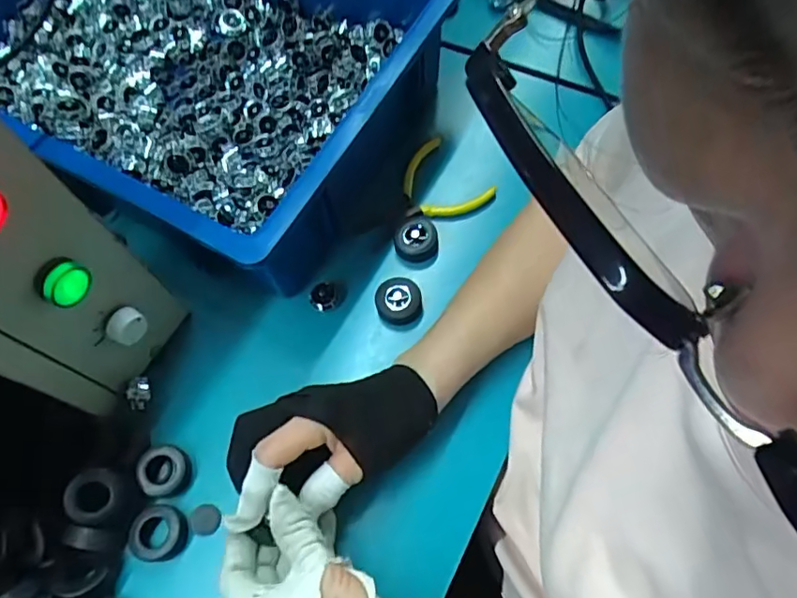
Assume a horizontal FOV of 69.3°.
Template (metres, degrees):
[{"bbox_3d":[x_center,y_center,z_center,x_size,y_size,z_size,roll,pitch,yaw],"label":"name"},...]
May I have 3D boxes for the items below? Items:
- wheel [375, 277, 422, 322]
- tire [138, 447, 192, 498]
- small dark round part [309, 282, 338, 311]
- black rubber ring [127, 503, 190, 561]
[{"bbox_3d":[0.000,-0.001,0.472,0.036,0.011,0.037,-1,64,2],"label":"wheel"},{"bbox_3d":[-0.174,0.129,0.429,0.033,0.019,0.035,-1,64,2],"label":"tire"},{"bbox_3d":[-0.063,-0.002,0.479,0.022,0.008,0.023,-1,64,2],"label":"small dark round part"},{"bbox_3d":[-0.171,0.167,0.411,0.036,0.015,0.037,-1,64,2],"label":"black rubber ring"}]

